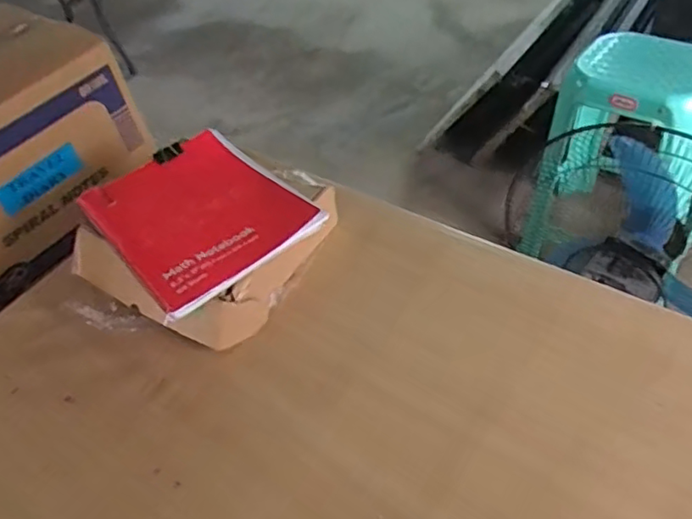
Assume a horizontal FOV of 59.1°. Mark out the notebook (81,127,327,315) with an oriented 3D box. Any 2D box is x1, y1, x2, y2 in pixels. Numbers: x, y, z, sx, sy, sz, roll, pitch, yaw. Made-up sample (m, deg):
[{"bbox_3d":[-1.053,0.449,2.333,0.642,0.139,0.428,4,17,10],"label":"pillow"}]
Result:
[{"bbox_3d":[-0.190,-0.066,0.760,0.209,0.027,0.273,-33,50,-23],"label":"notebook"}]

